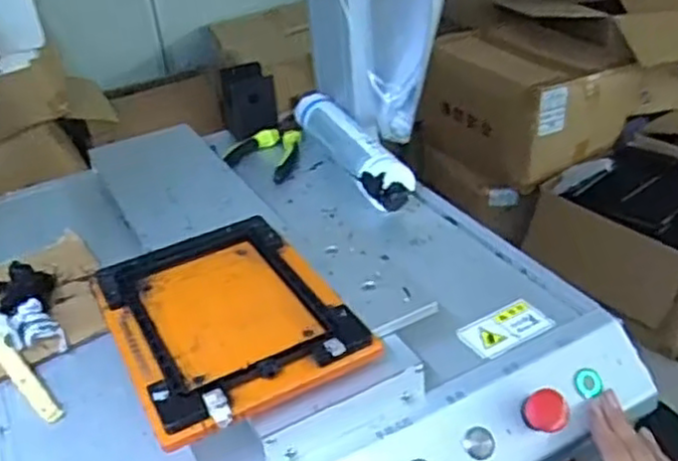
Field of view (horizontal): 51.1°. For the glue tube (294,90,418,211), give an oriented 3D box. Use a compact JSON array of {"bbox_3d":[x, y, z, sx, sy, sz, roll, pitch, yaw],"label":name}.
[{"bbox_3d":[0.013,-0.093,0.776,0.050,0.042,0.245,-16,34,-16],"label":"glue tube"}]

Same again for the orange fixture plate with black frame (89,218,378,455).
[{"bbox_3d":[-0.084,0.058,0.514,0.150,0.015,0.194,-20,35,-22],"label":"orange fixture plate with black frame"}]

